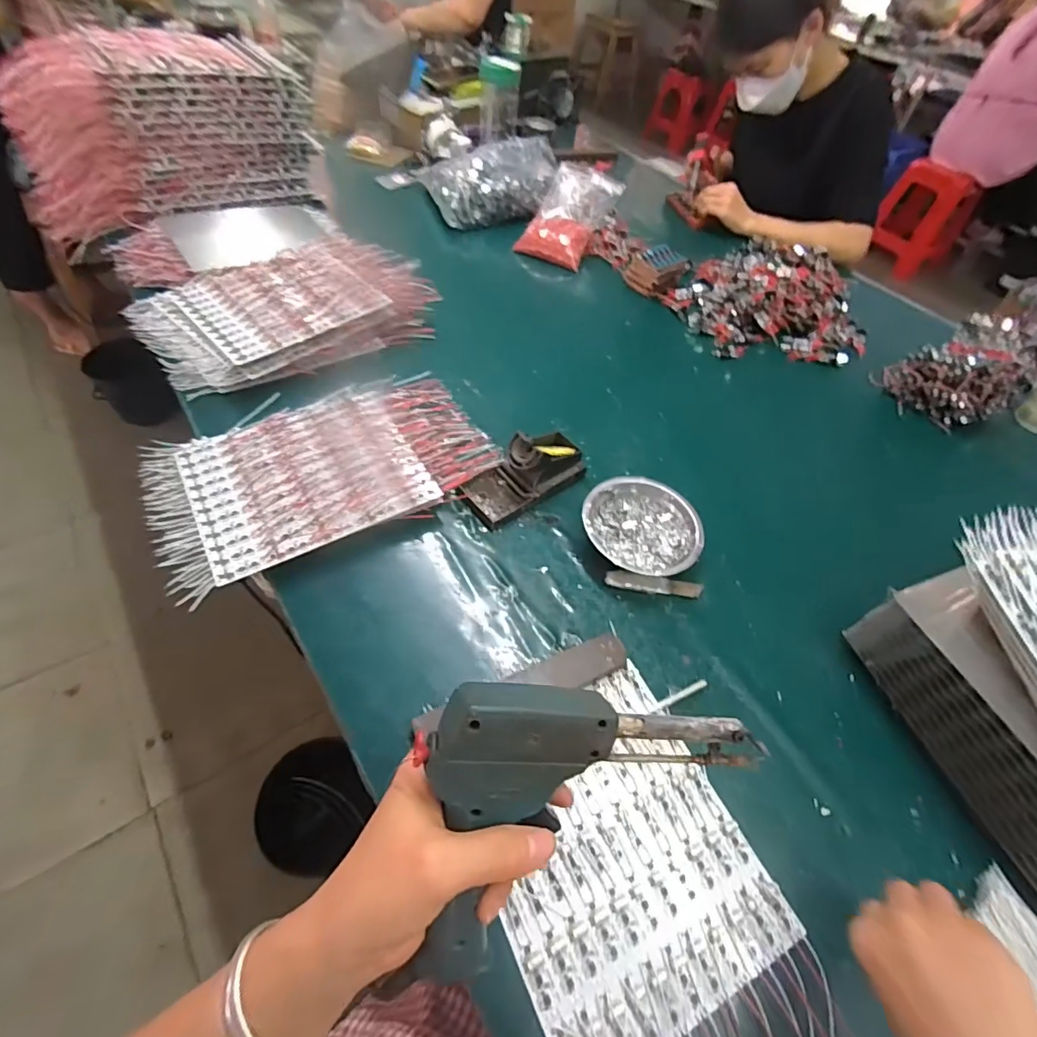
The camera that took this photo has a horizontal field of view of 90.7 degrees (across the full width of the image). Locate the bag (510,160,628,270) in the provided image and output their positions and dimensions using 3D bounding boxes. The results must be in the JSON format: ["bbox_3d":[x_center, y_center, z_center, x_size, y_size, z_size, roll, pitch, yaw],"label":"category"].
[{"bbox_3d":[0.091,-0.566,0.975,0.135,0.118,0.179,30,56,16],"label":"bag"}]

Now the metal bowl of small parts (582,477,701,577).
[{"bbox_3d":[0.136,0.014,0.579,0.127,0.039,0.123,3,53,-4],"label":"metal bowl of small parts"}]

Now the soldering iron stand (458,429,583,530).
[{"bbox_3d":[0.009,-0.060,0.598,0.151,0.063,0.069,-31,62,-25],"label":"soldering iron stand"}]

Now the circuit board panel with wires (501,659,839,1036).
[{"bbox_3d":[0.093,0.286,0.382,0.195,0.009,0.296,-18,57,-18],"label":"circuit board panel with wires"}]

